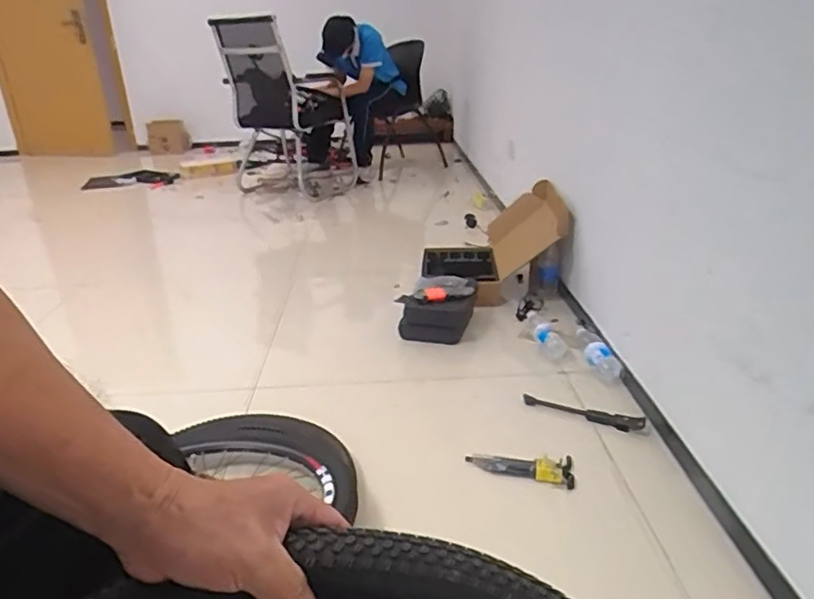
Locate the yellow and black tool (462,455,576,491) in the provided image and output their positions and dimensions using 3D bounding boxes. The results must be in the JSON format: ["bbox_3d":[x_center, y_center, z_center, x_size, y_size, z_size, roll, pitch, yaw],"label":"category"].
[{"bbox_3d":[0.226,0.330,1.188,0.210,0.044,0.080,6,25,18],"label":"yellow and black tool"}]

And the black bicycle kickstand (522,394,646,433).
[{"bbox_3d":[0.390,0.252,1.333,0.269,0.023,0.047,12,28,29],"label":"black bicycle kickstand"}]

